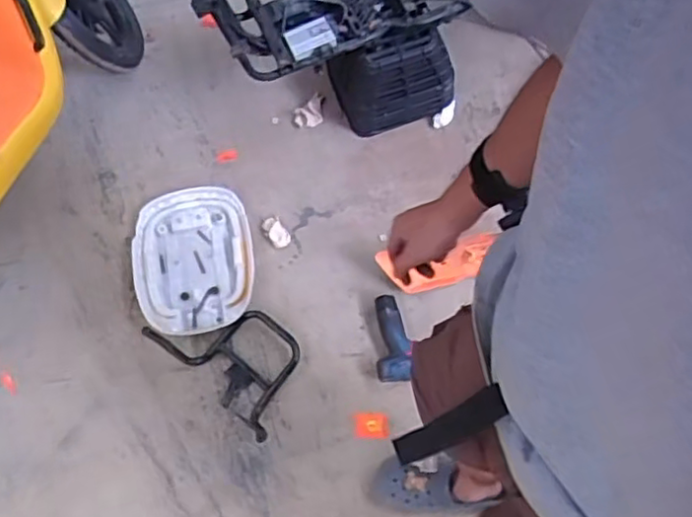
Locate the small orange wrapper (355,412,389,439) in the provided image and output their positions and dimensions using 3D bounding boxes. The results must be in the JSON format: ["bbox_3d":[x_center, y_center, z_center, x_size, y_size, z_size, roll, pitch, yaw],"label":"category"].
[{"bbox_3d":[0.054,0.349,1.386,0.069,0.006,0.052,-4,62,1],"label":"small orange wrapper"}]

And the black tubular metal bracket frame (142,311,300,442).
[{"bbox_3d":[-0.219,0.200,1.389,0.314,0.130,0.209,36,72,18],"label":"black tubular metal bracket frame"}]

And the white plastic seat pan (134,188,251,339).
[{"bbox_3d":[-0.356,0.000,1.542,0.269,0.038,0.375,-12,65,-2],"label":"white plastic seat pan"}]

